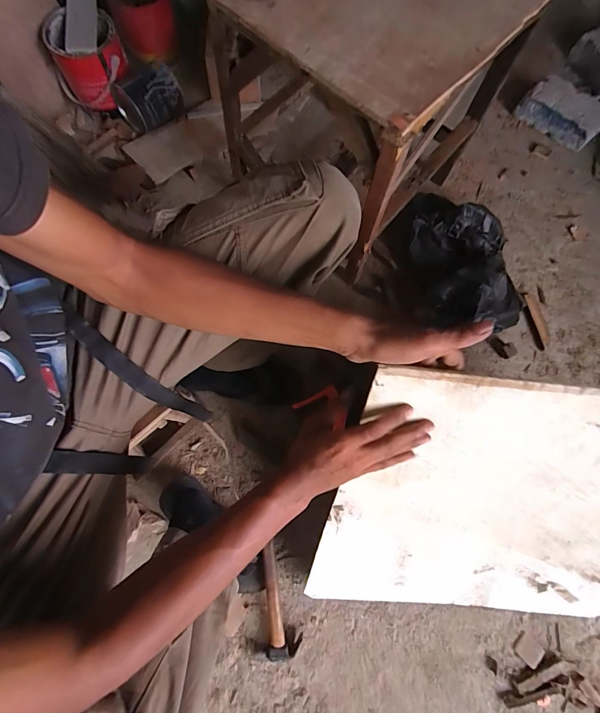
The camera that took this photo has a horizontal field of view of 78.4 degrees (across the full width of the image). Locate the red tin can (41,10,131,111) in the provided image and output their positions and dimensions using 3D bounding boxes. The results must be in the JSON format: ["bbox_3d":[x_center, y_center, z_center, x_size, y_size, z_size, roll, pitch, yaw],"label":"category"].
[{"bbox_3d":[-0.485,-0.690,0.861,0.153,0.131,0.147,1,73,-2],"label":"red tin can"}]

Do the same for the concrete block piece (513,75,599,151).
[{"bbox_3d":[0.710,-0.661,0.995,0.217,0.080,0.135,33,75,5],"label":"concrete block piece"}]

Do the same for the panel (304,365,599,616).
[{"bbox_3d":[0.334,0.260,0.558,0.580,0.545,0.014,6,34,-4],"label":"panel"}]

